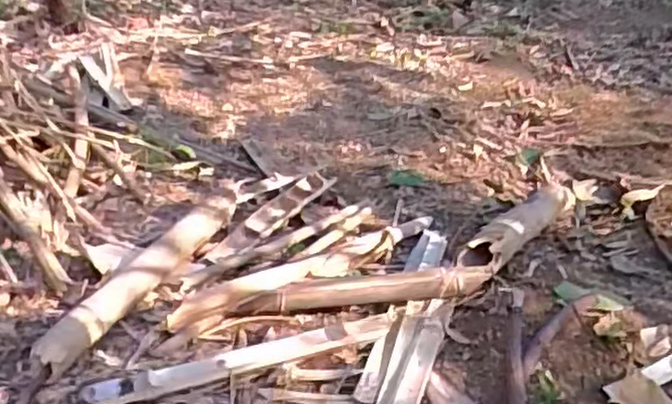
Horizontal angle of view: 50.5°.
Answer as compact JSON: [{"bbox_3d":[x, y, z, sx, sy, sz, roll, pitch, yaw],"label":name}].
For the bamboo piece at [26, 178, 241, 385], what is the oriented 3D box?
[{"bbox_3d":[-0.327,0.113,1.290,0.071,0.071,0.586,12,28,18],"label":"bamboo piece"}]

